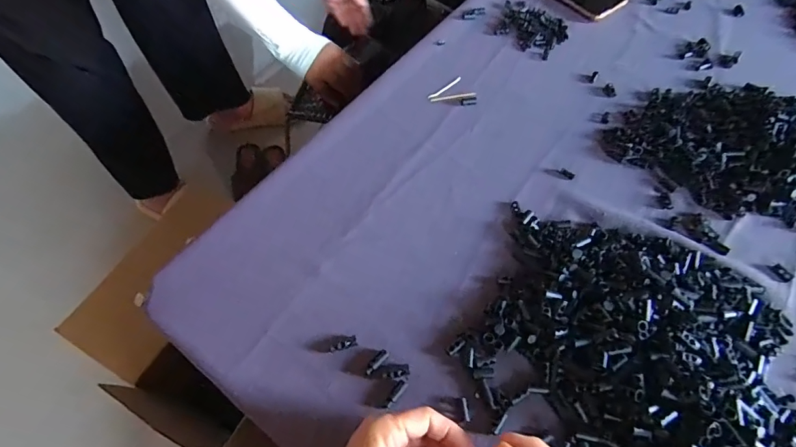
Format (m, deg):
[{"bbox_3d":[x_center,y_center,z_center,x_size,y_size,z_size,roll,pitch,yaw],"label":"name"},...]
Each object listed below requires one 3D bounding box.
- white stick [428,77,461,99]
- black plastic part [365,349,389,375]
[{"bbox_3d":[0.061,-0.173,0.529,0.057,0.004,0.007,-39,67,-20],"label":"white stick"},{"bbox_3d":[-0.019,0.120,0.357,0.008,0.010,0.025,39,67,20],"label":"black plastic part"}]

